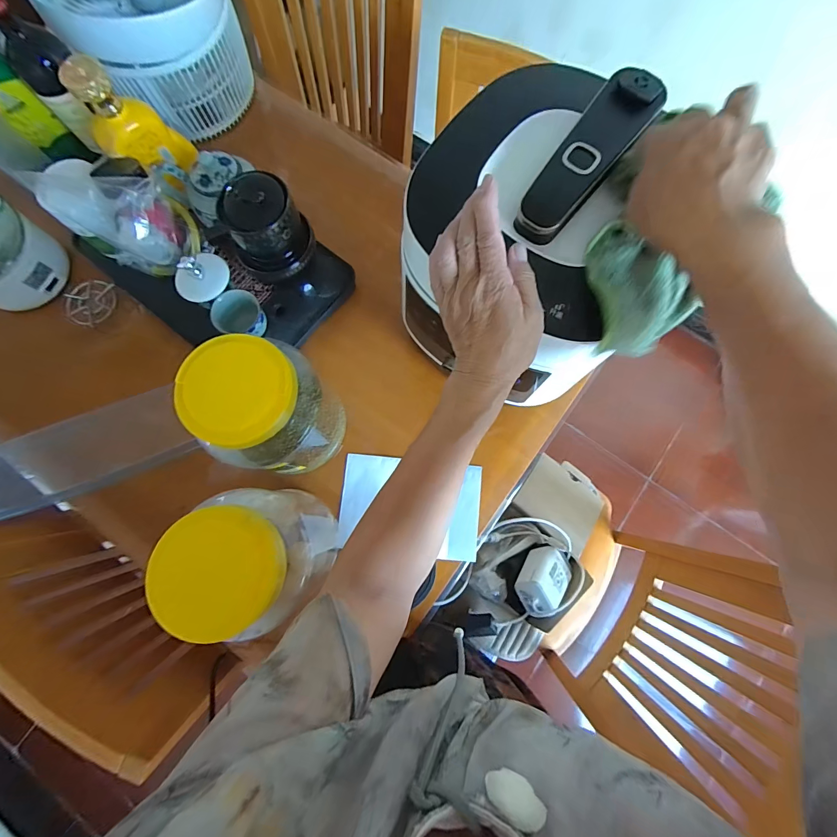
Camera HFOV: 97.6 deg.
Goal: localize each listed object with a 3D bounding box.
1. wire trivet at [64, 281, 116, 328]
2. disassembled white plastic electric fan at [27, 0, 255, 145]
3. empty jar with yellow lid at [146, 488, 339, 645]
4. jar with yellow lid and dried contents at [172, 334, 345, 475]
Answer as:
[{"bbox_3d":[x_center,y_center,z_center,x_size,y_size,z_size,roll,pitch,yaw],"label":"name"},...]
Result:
[{"bbox_3d":[-0.550,-0.190,0.609,0.091,0.024,0.073,6,78,2],"label":"wire trivet"},{"bbox_3d":[-0.446,-0.659,0.623,0.258,0.187,0.264,-40,81,-7],"label":"disassembled white plastic electric fan"},{"bbox_3d":[-0.190,0.155,0.436,0.114,0.200,0.128,-5,78,-1],"label":"empty jar with yellow lid"},{"bbox_3d":[-0.178,-0.010,0.471,0.122,0.212,0.125,0,78,0],"label":"jar with yellow lid and dried contents"}]

